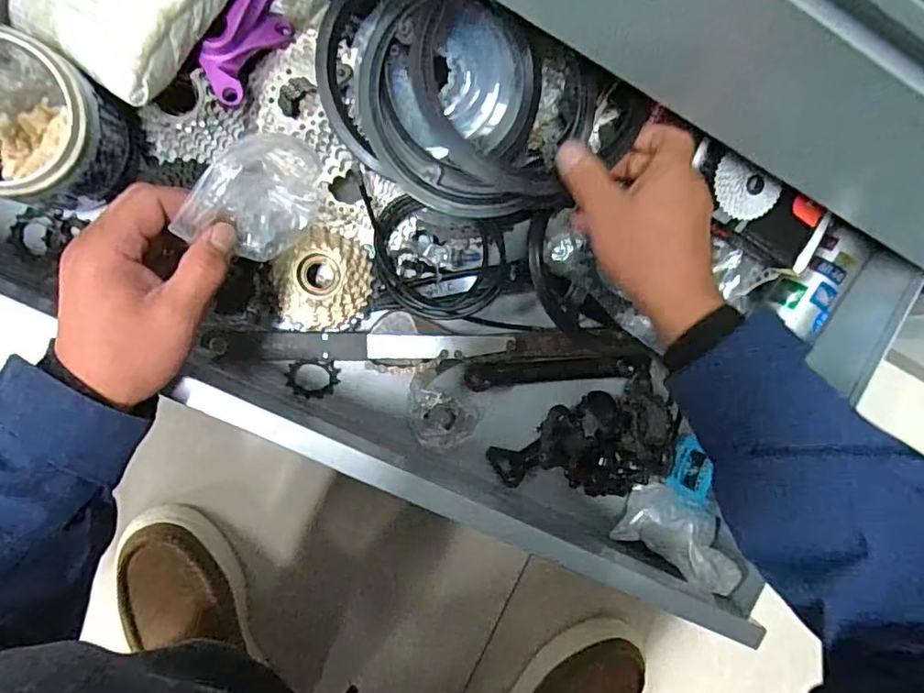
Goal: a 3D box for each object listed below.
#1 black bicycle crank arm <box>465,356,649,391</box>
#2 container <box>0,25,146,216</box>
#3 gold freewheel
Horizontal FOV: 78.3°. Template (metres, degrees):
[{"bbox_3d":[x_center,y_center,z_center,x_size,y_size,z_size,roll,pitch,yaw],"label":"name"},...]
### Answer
[{"bbox_3d":[0.092,0.025,0.563,0.173,0.030,0.028,-5,95,-8],"label":"black bicycle crank arm"},{"bbox_3d":[-0.322,-0.163,0.430,0.102,0.115,0.106,-1,95,-8],"label":"container"},{"bbox_3d":[-0.125,-0.059,0.508,0.087,0.031,0.088,-3,95,-8],"label":"gold freewheel"}]

